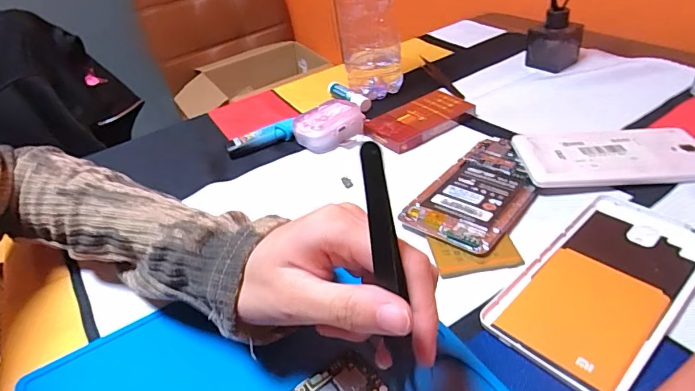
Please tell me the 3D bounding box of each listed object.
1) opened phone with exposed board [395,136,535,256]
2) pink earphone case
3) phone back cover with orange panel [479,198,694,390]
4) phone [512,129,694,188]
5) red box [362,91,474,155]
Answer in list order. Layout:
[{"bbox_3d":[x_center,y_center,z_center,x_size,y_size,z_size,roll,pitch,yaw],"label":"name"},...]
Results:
[{"bbox_3d":[0.104,-0.004,0.345,0.071,0.009,0.135,22,48,37],"label":"opened phone with exposed board"},{"bbox_3d":[-0.018,-0.072,0.442,0.060,0.024,0.049,-31,41,-24],"label":"pink earphone case"},{"bbox_3d":[0.154,0.051,0.267,0.151,0.005,0.076,-35,42,-27],"label":"phone back cover with orange panel"},{"bbox_3d":[0.212,-0.031,0.354,0.140,0.011,0.068,-7,37,7],"label":"phone"},{"bbox_3d":[0.070,-0.076,0.444,0.105,0.014,0.058,-29,40,-21],"label":"red box"}]

